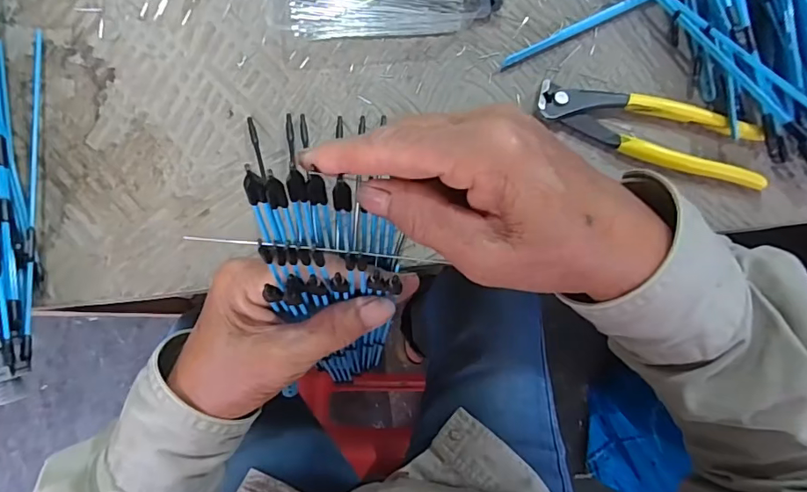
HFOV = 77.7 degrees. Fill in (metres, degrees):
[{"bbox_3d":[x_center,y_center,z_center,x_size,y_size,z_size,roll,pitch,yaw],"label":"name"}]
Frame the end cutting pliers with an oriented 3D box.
[{"bbox_3d":[0.172,-0.081,0.348,0.161,0.015,0.045,15,81,-2],"label":"end cutting pliers"}]

